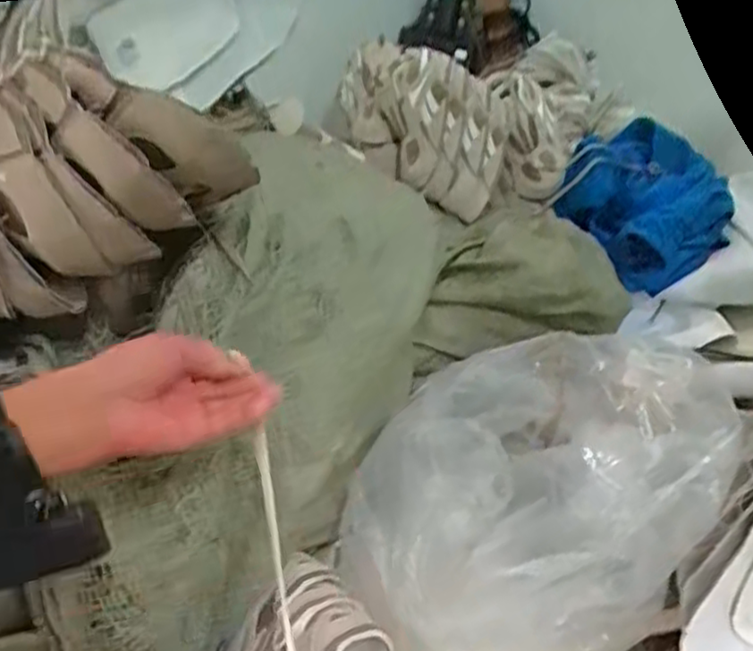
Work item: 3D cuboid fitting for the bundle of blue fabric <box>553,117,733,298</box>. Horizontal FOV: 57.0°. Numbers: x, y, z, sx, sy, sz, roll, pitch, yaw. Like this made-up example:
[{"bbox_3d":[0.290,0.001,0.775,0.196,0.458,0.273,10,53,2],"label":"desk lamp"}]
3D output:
[{"bbox_3d":[0.506,-0.232,1.280,0.264,0.177,0.374,23,38,29],"label":"bundle of blue fabric"}]

